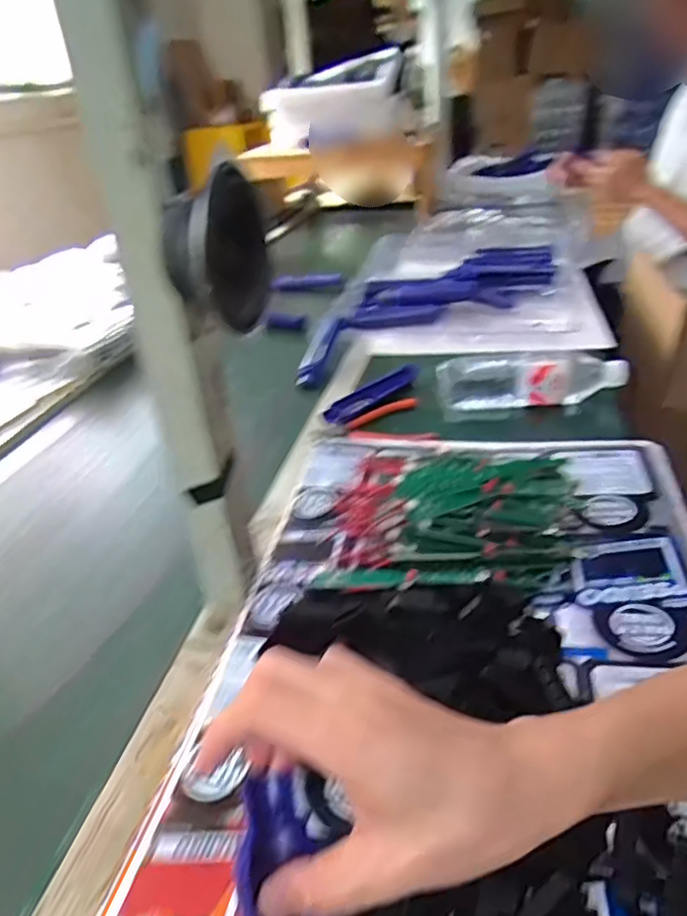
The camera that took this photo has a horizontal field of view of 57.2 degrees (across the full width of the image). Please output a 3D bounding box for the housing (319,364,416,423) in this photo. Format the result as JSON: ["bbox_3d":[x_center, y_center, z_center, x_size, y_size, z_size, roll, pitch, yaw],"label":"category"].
[{"bbox_3d":[0.038,-0.087,0.846,0.030,0.020,0.160,23,41,40],"label":"housing"}]

